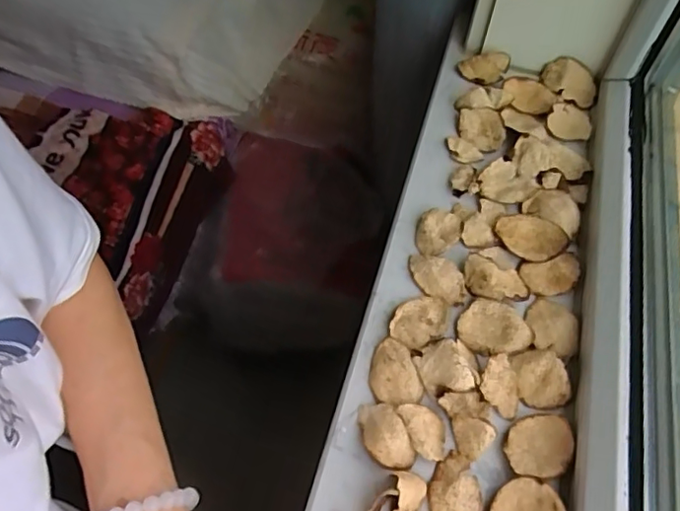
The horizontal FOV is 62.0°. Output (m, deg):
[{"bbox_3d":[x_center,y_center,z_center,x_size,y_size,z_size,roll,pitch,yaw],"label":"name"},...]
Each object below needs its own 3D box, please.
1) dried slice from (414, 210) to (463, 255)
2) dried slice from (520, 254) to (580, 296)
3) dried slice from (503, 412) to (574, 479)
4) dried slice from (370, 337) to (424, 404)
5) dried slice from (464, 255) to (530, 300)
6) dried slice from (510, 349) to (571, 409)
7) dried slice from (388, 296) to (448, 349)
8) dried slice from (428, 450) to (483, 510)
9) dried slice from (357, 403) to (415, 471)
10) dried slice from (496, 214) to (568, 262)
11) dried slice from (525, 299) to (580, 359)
[{"bbox_3d":[0.081,-0.019,0.468,0.034,0.011,0.046,14,57,8],"label":"dried slice"},{"bbox_3d":[0.170,0.016,0.451,0.048,0.010,0.031,-7,56,-6],"label":"dried slice"},{"bbox_3d":[0.132,0.125,0.374,0.046,0.008,0.041,-4,56,-4],"label":"dried slice"},{"bbox_3d":[0.038,0.082,0.400,0.033,0.005,0.048,-14,57,-11],"label":"dried slice"},{"bbox_3d":[0.121,0.019,0.440,0.051,0.014,0.036,20,58,12],"label":"dried slice"},{"bbox_3d":[0.141,0.084,0.397,0.032,0.014,0.041,-12,57,-9],"label":"dried slice"},{"bbox_3d":[0.061,0.048,0.425,0.036,0.004,0.049,28,60,16],"label":"dried slice"},{"bbox_3d":[0.073,0.150,0.354,0.032,0.006,0.054,7,56,3],"label":"dried slice"},{"bbox_3d":[0.029,0.118,0.374,0.028,0.010,0.046,-22,59,-15],"label":"dried slice"},{"bbox_3d":[0.158,-0.018,0.468,0.055,0.007,0.040,28,60,17],"label":"dried slice"},{"bbox_3d":[0.160,0.054,0.424,0.038,0.010,0.049,15,57,9],"label":"dried slice"}]

